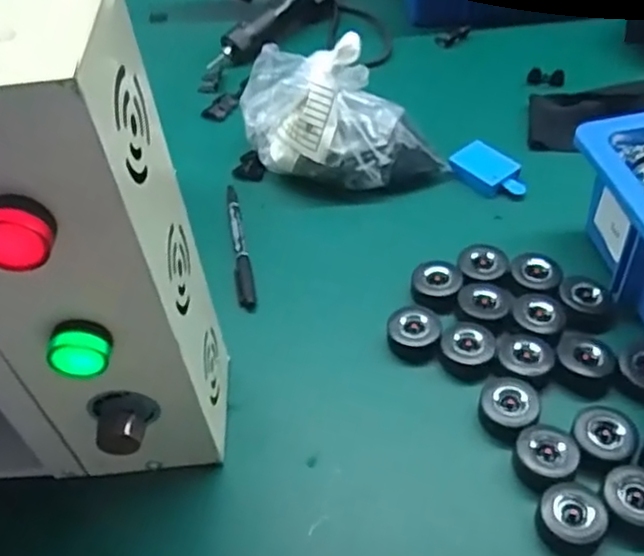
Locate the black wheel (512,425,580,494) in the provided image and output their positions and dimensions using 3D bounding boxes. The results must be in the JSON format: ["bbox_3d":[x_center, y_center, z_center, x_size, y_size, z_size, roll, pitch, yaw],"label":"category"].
[{"bbox_3d":[0.135,0.110,0.411,0.035,0.017,0.035,-3,50,3],"label":"black wheel"}]

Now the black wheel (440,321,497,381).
[{"bbox_3d":[0.101,0.050,0.470,0.036,0.020,0.041,12,53,15],"label":"black wheel"}]

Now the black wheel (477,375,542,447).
[{"bbox_3d":[0.120,0.085,0.433,0.037,0.017,0.042,12,53,15],"label":"black wheel"}]

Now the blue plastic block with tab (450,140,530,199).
[{"bbox_3d":[0.148,-0.093,0.593,0.068,0.017,0.039,34,61,29],"label":"blue plastic block with tab"}]

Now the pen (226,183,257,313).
[{"bbox_3d":[-0.069,-0.029,0.561,0.014,0.008,0.139,-11,50,-3],"label":"pen"}]

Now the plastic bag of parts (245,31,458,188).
[{"bbox_3d":[0.017,-0.137,0.589,0.176,0.101,0.094,-1,50,5],"label":"plastic bag of parts"}]

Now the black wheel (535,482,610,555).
[{"bbox_3d":[0.144,0.140,0.387,0.037,0.020,0.038,-3,50,3],"label":"black wheel"}]

